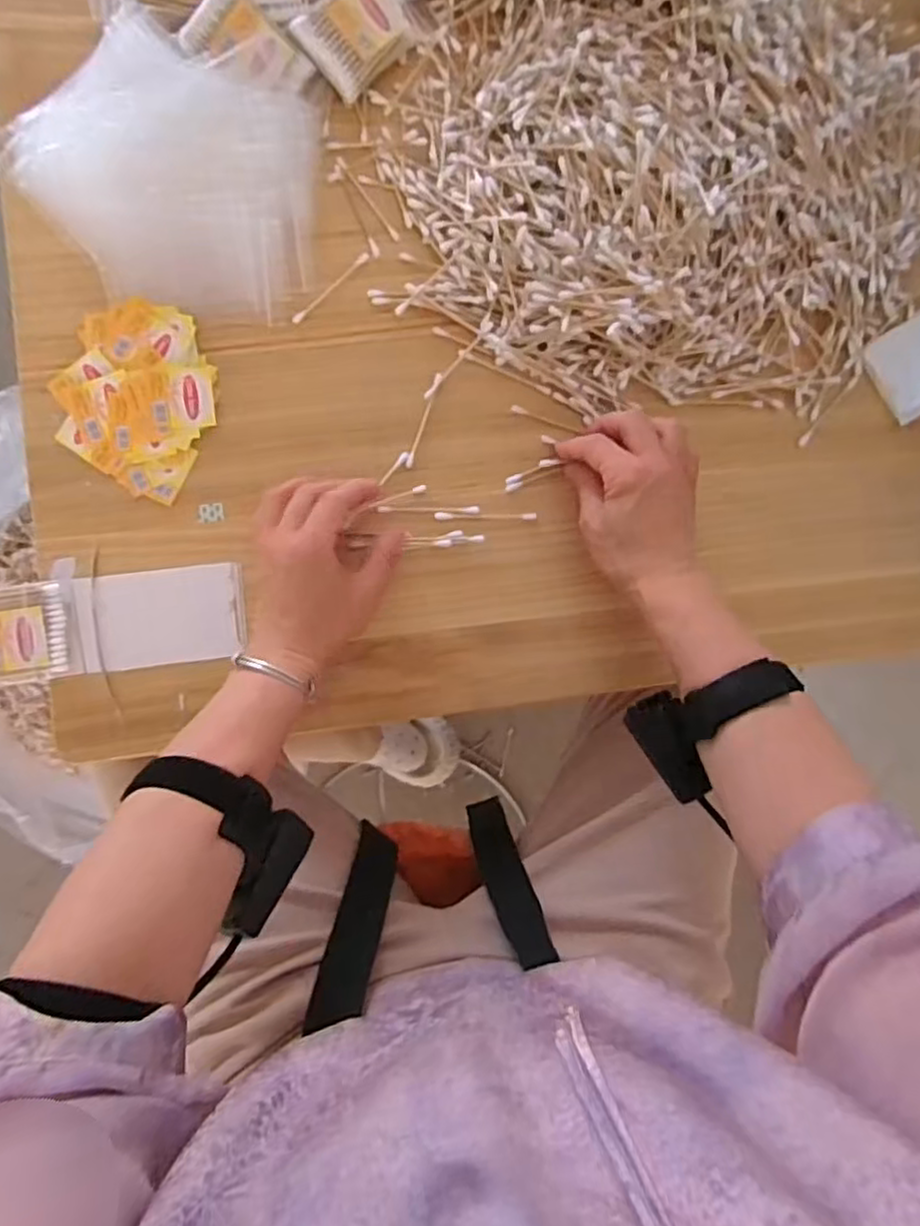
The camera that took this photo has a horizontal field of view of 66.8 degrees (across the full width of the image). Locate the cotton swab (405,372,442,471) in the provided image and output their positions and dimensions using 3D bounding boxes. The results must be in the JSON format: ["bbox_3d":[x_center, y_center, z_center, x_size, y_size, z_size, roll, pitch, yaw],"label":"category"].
[{"bbox_3d":[-0.025,-0.138,0.498,0.006,0.004,0.072,19,84,-5],"label":"cotton swab"}]

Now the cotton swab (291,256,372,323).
[{"bbox_3d":[-0.092,-0.233,0.497,0.007,0.004,0.073,45,82,-2],"label":"cotton swab"}]

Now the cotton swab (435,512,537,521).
[{"bbox_3d":[0.019,-0.069,0.499,0.072,0.004,0.006,-1,86,-7],"label":"cotton swab"}]

